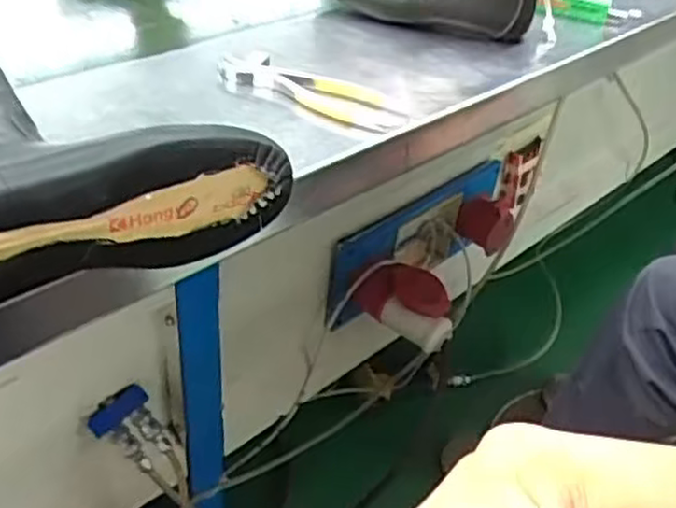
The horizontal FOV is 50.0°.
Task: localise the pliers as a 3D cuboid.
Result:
[{"bbox_3d":[-0.027,-0.153,0.689,0.187,0.020,0.063,24,40,22],"label":"pliers"}]

